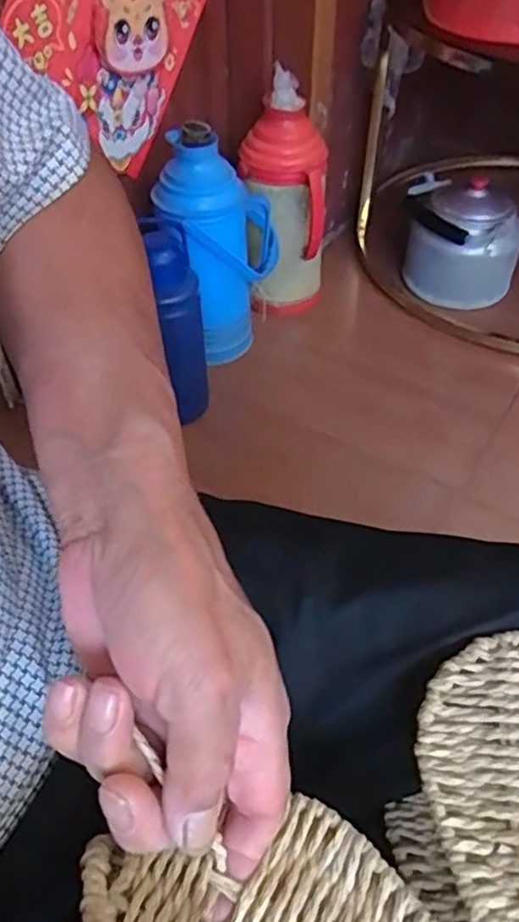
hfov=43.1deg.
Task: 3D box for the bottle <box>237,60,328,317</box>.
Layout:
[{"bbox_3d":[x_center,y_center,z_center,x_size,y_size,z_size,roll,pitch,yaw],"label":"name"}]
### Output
[{"bbox_3d":[0.041,-0.440,1.174,0.151,0.398,0.135,8,49,7],"label":"bottle"}]

